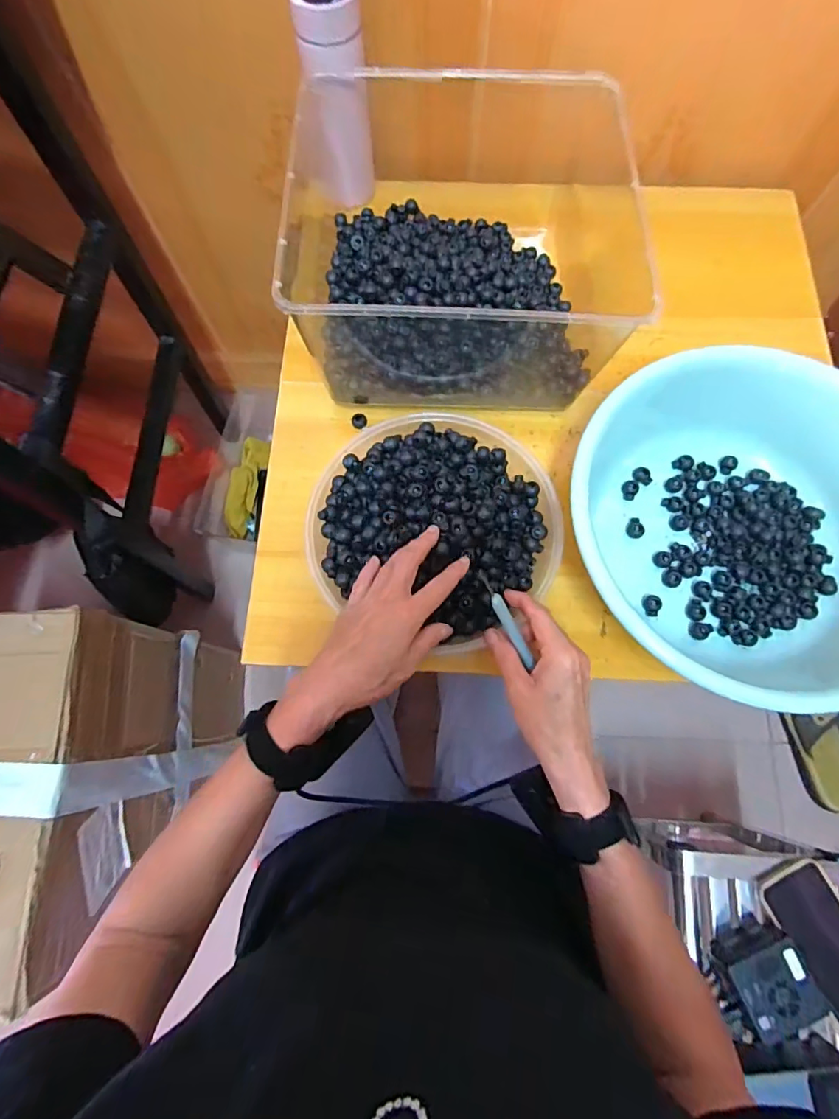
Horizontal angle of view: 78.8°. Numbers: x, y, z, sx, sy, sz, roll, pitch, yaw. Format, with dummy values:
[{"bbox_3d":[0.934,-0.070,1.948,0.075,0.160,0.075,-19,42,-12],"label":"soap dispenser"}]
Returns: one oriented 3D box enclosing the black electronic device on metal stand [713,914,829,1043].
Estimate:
[{"bbox_3d":[0.362,0.438,0.535,0.078,0.054,0.076,-25,75,-6],"label":"black electronic device on metal stand"}]

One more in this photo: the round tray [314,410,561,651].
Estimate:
[{"bbox_3d":[0.017,-0.040,0.466,0.222,0.047,0.208,0,74,1],"label":"round tray"}]

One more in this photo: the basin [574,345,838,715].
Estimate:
[{"bbox_3d":[0.277,-0.026,0.449,0.300,0.095,0.282,20,76,6],"label":"basin"}]

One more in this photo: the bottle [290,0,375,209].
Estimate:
[{"bbox_3d":[-0.087,-0.477,0.542,0.069,0.182,0.062,-8,74,-2],"label":"bottle"}]

